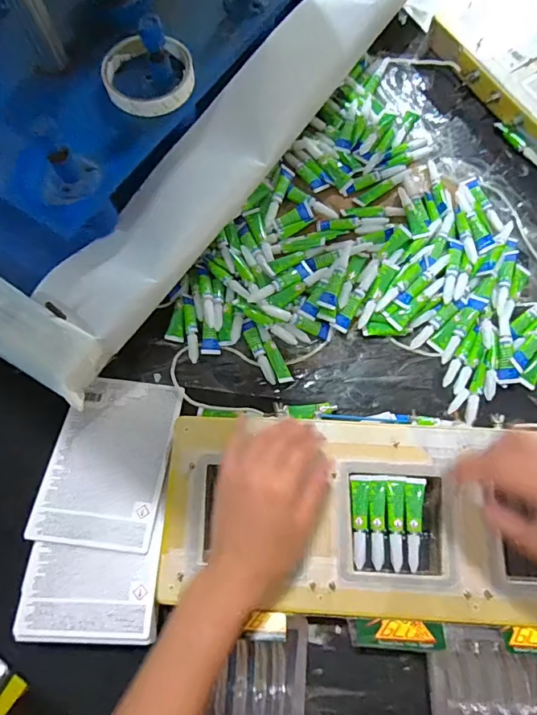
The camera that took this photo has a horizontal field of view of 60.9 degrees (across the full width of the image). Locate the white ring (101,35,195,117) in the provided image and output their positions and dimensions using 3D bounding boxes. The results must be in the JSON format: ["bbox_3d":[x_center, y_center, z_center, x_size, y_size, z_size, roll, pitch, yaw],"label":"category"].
[{"bbox_3d":[-0.116,-0.270,0.438,0.084,0.019,0.082,0,72,0],"label":"white ring"}]

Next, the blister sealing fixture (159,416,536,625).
[{"bbox_3d":[0.108,0.145,0.423,0.409,0.021,0.181,8,72,3],"label":"blister sealing fixture"}]

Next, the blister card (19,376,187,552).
[{"bbox_3d":[-0.156,0.100,0.456,0.112,0.008,0.166,7,63,2],"label":"blister card"}]

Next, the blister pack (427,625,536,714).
[{"bbox_3d":[0.193,0.291,0.389,0.100,0.020,0.109,2,72,1],"label":"blister pack"}]

